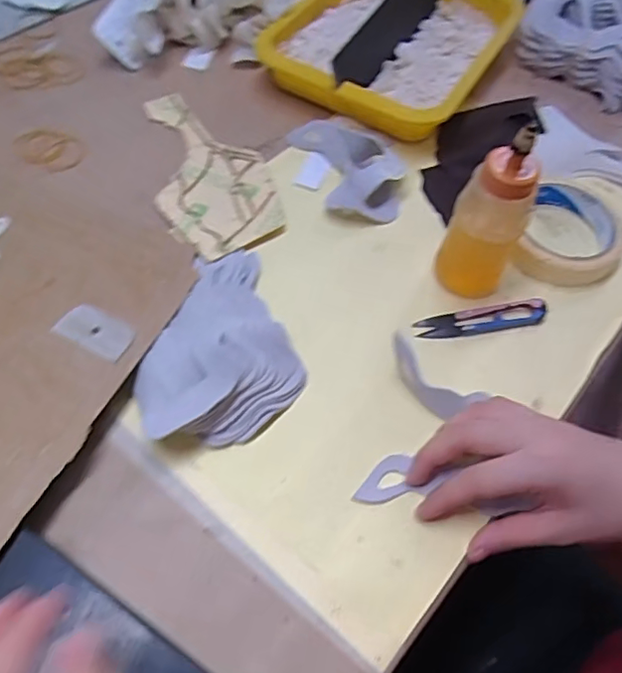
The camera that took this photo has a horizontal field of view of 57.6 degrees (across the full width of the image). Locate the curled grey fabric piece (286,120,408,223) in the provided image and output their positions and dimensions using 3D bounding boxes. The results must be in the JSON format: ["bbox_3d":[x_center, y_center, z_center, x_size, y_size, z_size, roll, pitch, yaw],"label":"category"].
[{"bbox_3d":[0.035,-0.153,0.490,0.070,0.034,0.120,-15,58,-15],"label":"curled grey fabric piece"}]

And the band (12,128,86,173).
[{"bbox_3d":[-0.228,-0.163,0.492,0.068,0.004,0.042,23,66,12],"label":"band"}]

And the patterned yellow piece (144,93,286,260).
[{"bbox_3d":[-0.087,-0.147,0.496,0.093,0.008,0.200,-12,58,-13],"label":"patterned yellow piece"}]

